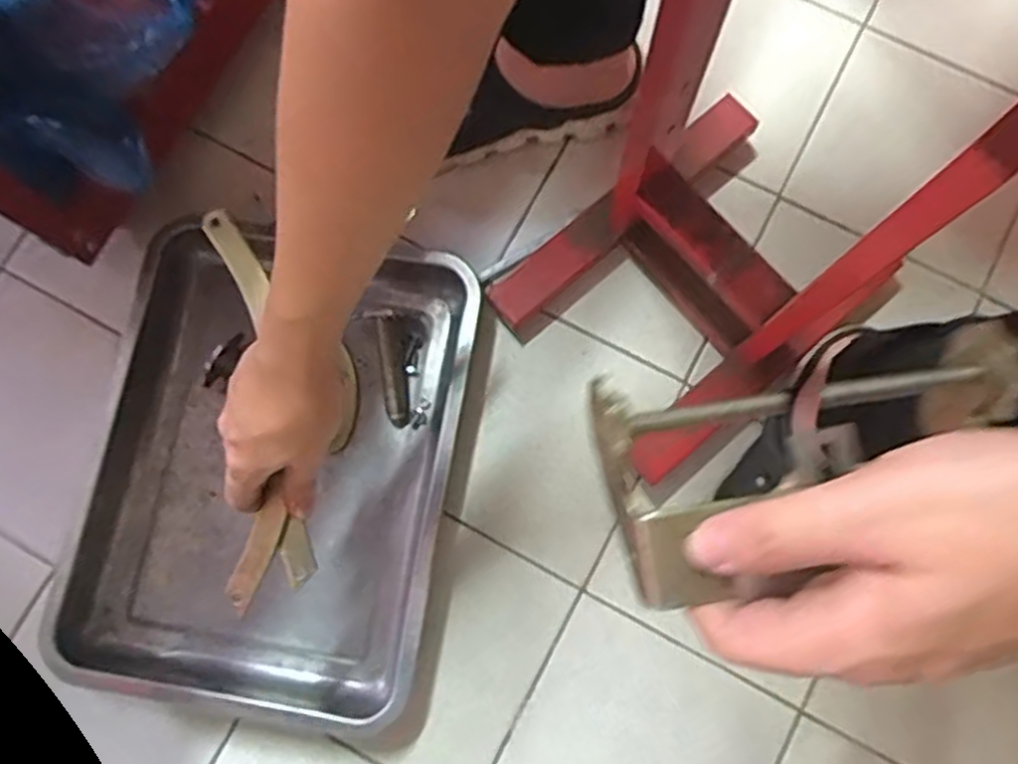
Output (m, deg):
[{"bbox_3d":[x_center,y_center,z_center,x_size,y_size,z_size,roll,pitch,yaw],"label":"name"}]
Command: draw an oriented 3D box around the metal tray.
[{"bbox_3d":[-0.194,0.066,0.629,0.291,0.046,0.384,9,76,3],"label":"metal tray"}]

